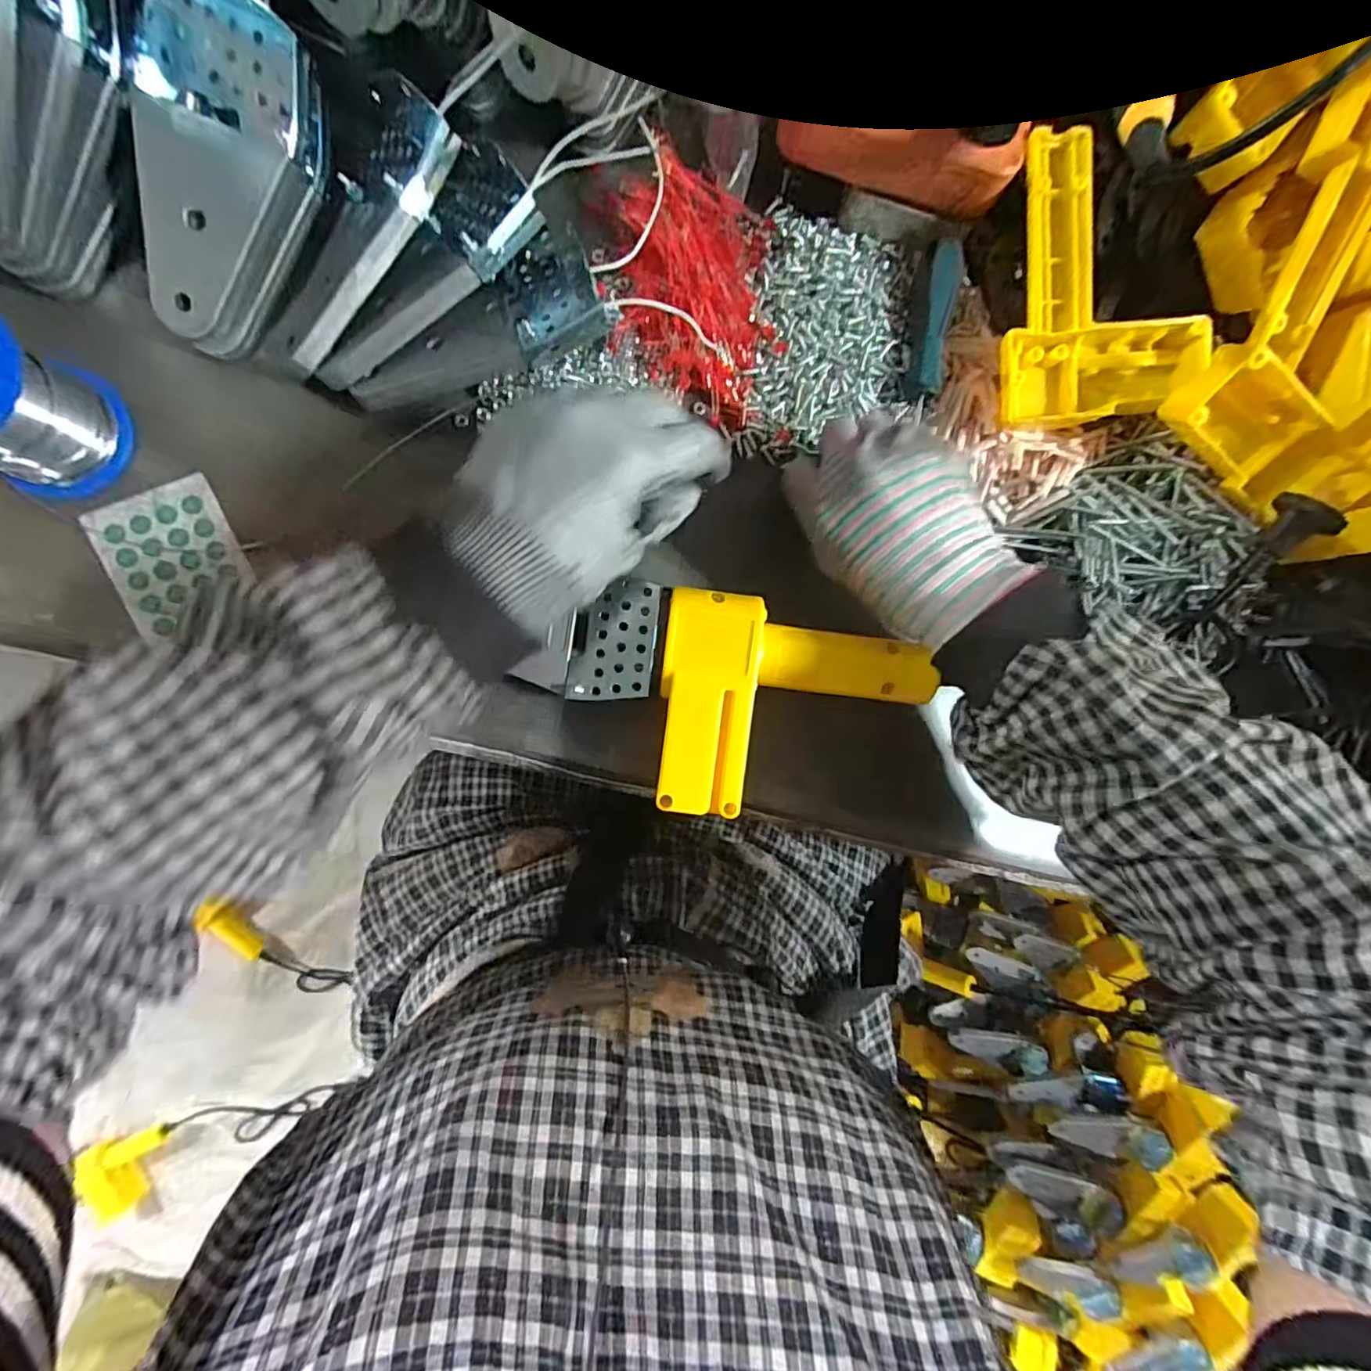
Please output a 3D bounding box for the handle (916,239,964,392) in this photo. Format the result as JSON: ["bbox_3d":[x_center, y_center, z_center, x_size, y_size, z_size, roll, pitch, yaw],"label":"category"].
[{"bbox_3d":[0.142,-0.206,0.335,0.018,0.021,0.078,6,88,-8],"label":"handle"}]

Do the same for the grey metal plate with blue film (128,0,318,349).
[{"bbox_3d":[-0.216,-0.233,0.266,0.067,0.033,0.139,17,103,-7],"label":"grey metal plate with blue film"}]

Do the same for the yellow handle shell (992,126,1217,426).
[{"bbox_3d":[0.232,-0.221,0.334,0.118,0.043,0.141,-1,89,-8],"label":"yellow handle shell"}]

